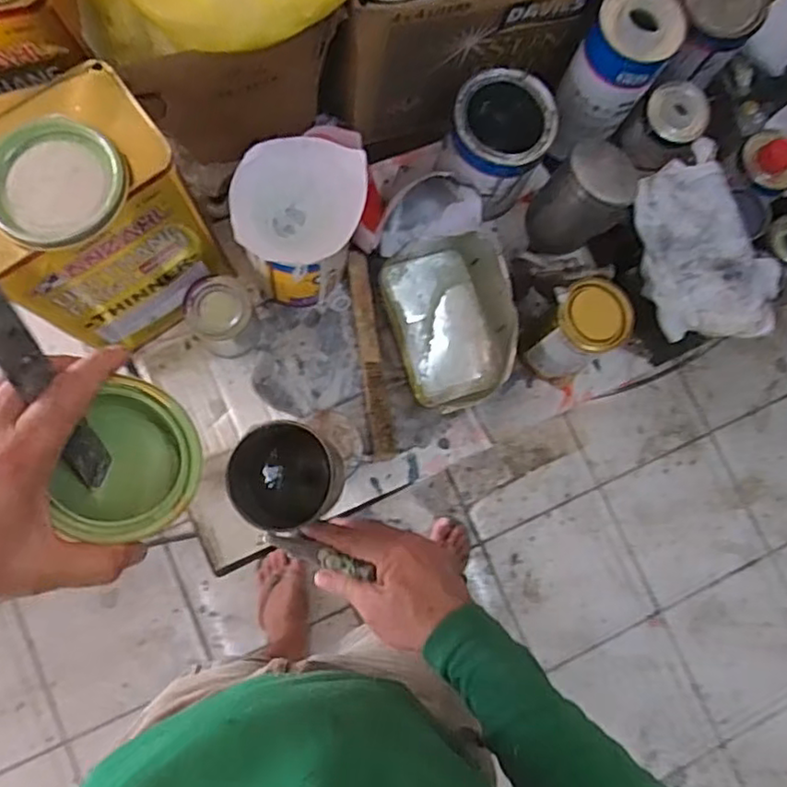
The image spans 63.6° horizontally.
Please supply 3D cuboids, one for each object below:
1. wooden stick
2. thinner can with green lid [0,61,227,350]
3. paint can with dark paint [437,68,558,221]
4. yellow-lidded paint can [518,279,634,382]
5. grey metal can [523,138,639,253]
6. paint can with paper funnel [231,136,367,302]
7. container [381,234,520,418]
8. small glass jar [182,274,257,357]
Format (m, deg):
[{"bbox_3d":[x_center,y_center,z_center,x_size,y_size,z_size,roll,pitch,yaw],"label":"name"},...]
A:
[{"bbox_3d":[-0.024,-0.042,0.688,0.025,0.010,0.225,-7,83,-6],"label":"wooden stick"},{"bbox_3d":[-0.252,-0.141,0.551,0.163,0.227,0.117,-37,87,-10],"label":"thinner can with green lid"},{"bbox_3d":[0.106,-0.261,0.675,0.106,0.105,0.115,26,79,-2],"label":"paint can with dark paint"},{"bbox_3d":[0.185,-0.060,0.660,0.083,0.127,0.073,-35,86,-10],"label":"yellow-lidded paint can"},{"bbox_3d":[0.193,-0.202,0.667,0.080,0.119,0.083,-34,86,-33],"label":"grey metal can"},{"bbox_3d":[-0.088,-0.163,0.621,0.107,0.153,0.121,10,80,-5],"label":"paint can with paper funnel"},{"bbox_3d":[0.063,-0.076,0.678,0.128,0.067,0.183,-13,83,-8],"label":"container"},{"bbox_3d":[-0.172,-0.078,0.653,0.066,0.078,0.063,1,81,-6],"label":"small glass jar"}]

